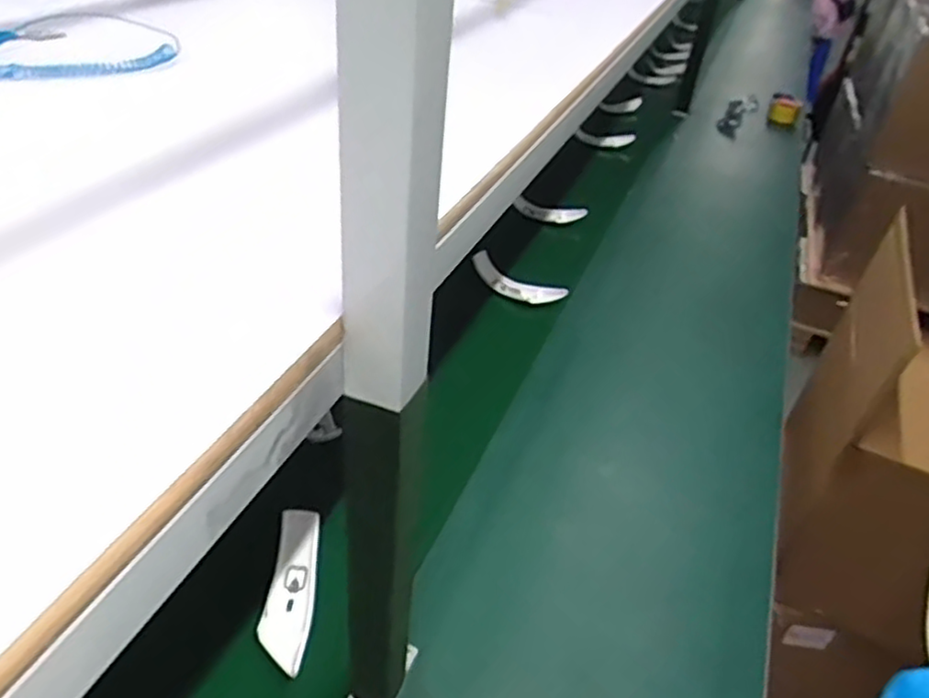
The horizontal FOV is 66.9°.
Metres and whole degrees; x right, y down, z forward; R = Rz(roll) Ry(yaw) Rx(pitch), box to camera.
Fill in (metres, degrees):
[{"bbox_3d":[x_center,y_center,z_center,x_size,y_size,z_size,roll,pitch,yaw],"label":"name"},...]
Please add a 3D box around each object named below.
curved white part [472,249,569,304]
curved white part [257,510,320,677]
[{"bbox_3d":[0.097,-0.120,1.302,0.183,0.075,0.057,20,38,21],"label":"curved white part"},{"bbox_3d":[-0.189,0.261,0.767,0.058,0.050,0.172,-1,36,-7],"label":"curved white part"}]

